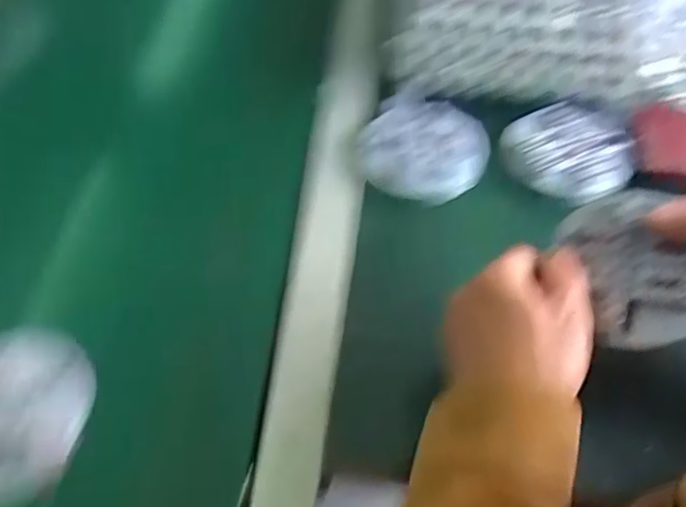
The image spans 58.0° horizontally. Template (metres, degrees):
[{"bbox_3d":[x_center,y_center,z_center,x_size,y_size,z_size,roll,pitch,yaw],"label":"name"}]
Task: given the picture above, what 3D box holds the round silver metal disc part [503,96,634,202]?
[{"bbox_3d":[0.204,-0.100,0.565,0.112,0.019,0.113,2,53,-2],"label":"round silver metal disc part"}]

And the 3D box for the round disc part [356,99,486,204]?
[{"bbox_3d":[0.071,-0.093,0.561,0.113,0.026,0.104,2,53,-2],"label":"round disc part"}]

